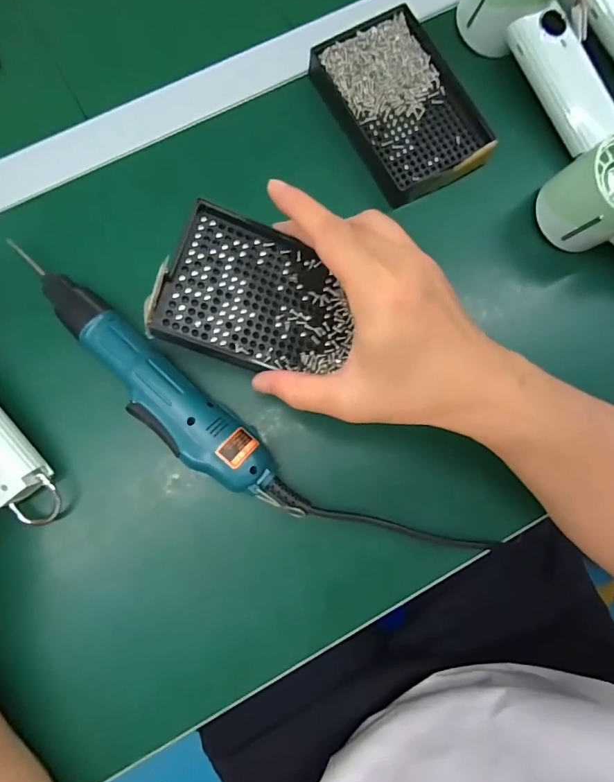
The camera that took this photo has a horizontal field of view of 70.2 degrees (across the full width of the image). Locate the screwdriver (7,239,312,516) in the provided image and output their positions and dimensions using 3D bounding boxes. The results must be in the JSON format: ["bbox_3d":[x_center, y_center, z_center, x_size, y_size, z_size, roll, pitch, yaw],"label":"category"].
[{"bbox_3d":[-0.098,0.004,0.304,0.238,0.039,0.042,41,83,4],"label":"screwdriver"}]

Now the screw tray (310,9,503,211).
[{"bbox_3d":[0.076,-0.223,0.342,0.091,0.017,0.139,-29,84,-5],"label":"screw tray"}]

